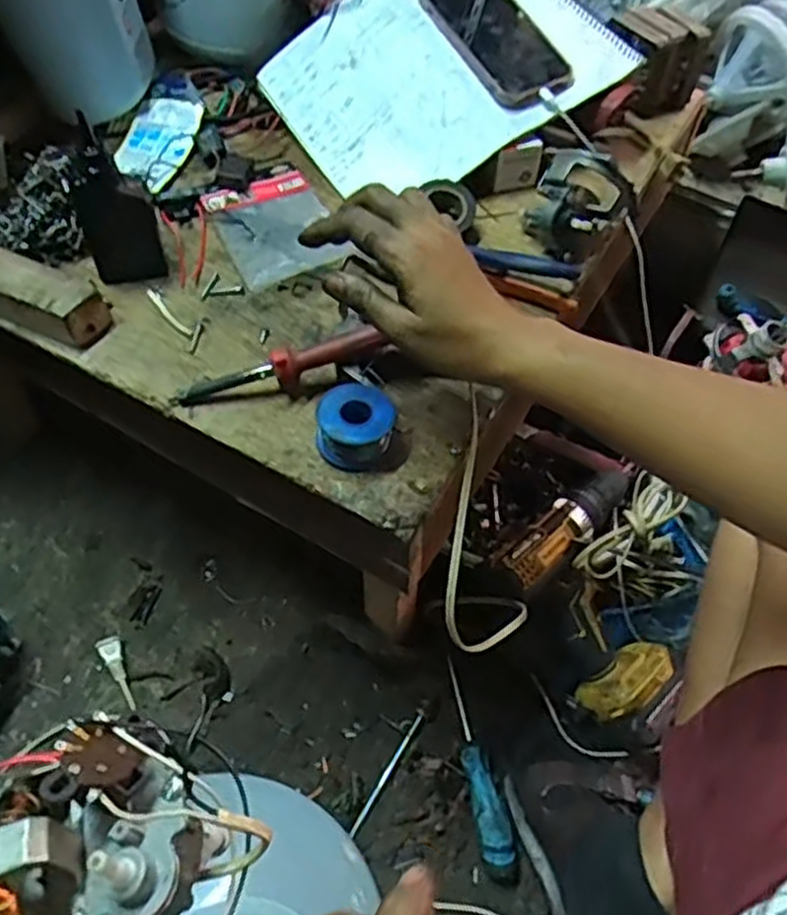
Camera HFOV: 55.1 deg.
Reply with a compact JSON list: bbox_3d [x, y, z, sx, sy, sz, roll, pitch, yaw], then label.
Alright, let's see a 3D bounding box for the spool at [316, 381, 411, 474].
[{"bbox_3d":[-0.021,-0.022,0.525,0.062,0.032,0.053,2,54,-1],"label":"spool"}]

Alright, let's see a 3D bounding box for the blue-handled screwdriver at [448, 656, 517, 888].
[{"bbox_3d":[0.071,0.281,0.689,0.027,0.028,0.192,-11,55,-10],"label":"blue-handled screwdriver"}]

